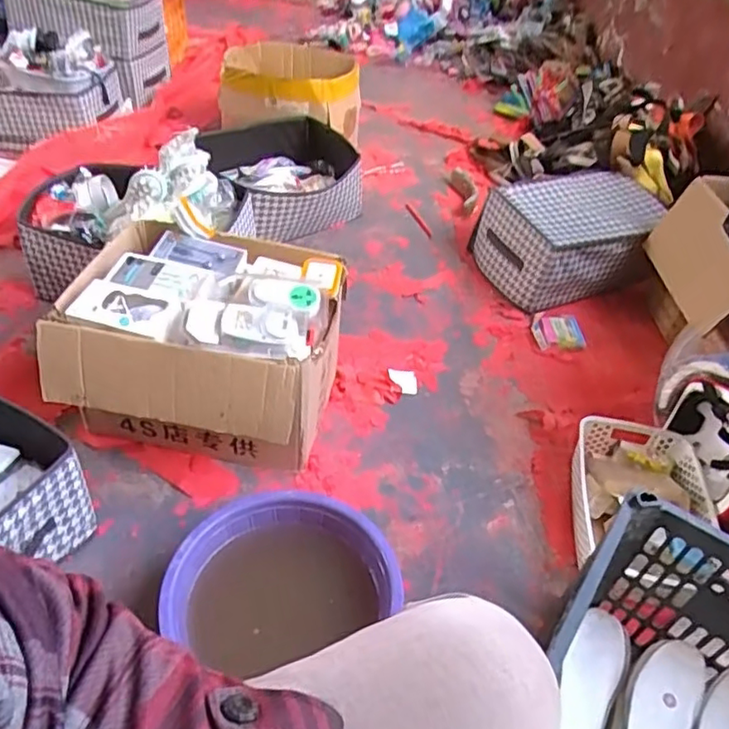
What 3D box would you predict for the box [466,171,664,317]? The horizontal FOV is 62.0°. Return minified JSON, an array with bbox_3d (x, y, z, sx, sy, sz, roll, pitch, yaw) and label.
[{"bbox_3d":[0.502,-0.305,1.460,0.422,0.192,0.283,-13,46,-20],"label":"box"}]

